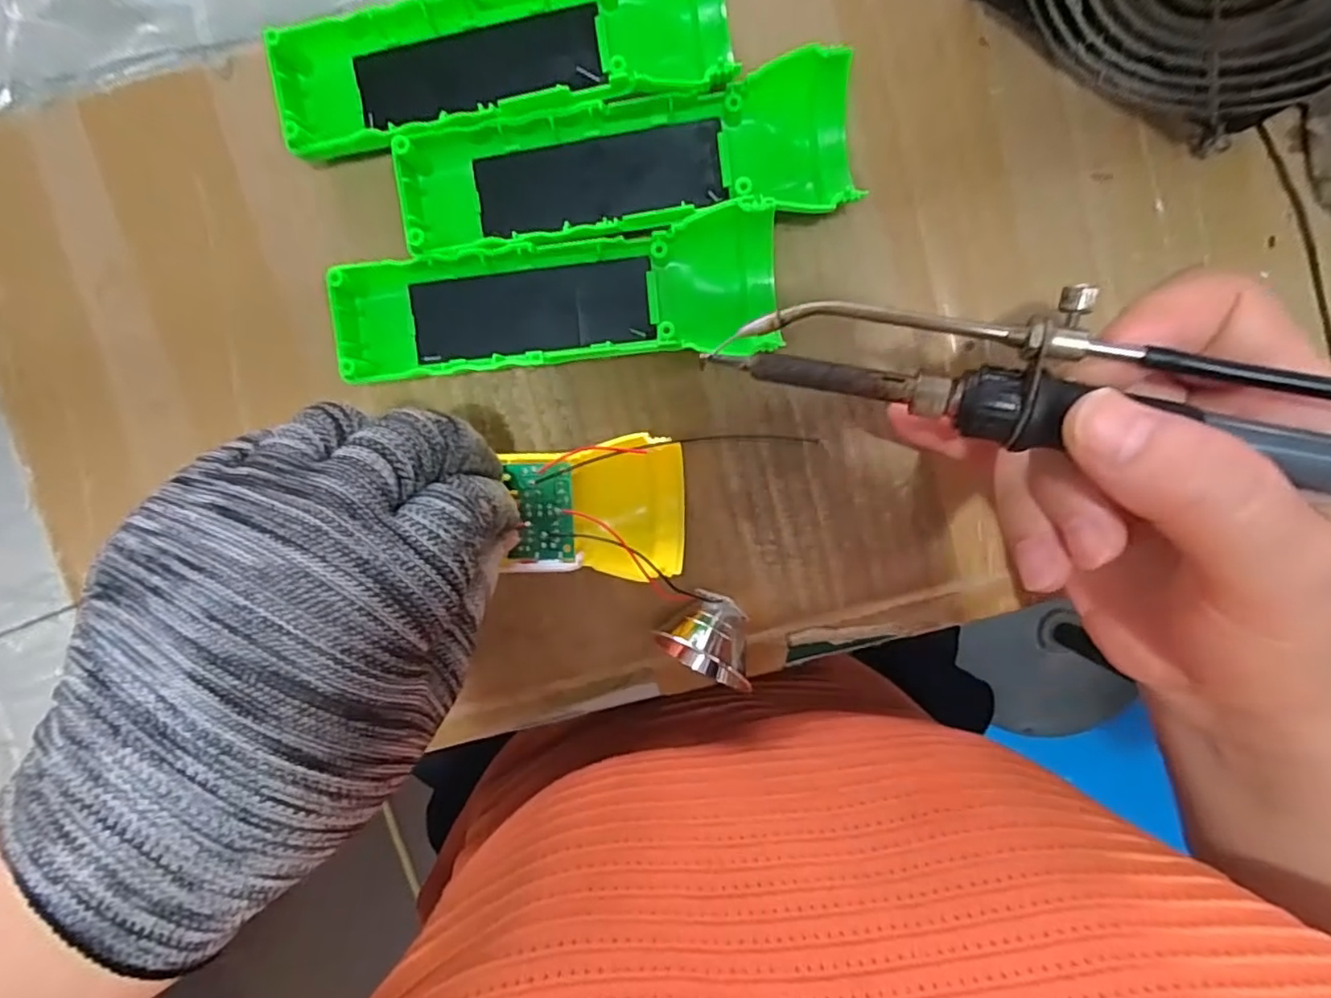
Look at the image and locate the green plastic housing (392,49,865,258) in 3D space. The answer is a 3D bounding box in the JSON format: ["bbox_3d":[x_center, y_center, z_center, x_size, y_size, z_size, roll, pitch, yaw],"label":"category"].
[{"bbox_3d":[-0.013,-0.119,0.231,0.162,0.025,0.045,-9,95,1],"label":"green plastic housing"}]

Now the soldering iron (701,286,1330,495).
[{"bbox_3d":[0.118,-0.027,0.158,0.211,0.022,0.035,13,95,11],"label":"soldering iron"}]

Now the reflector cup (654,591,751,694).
[{"bbox_3d":[0.019,0.051,0.244,0.038,0.033,0.025,32,95,-2],"label":"reflector cup"}]

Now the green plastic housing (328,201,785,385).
[{"bbox_3d":[-0.039,-0.071,0.235,0.161,0.024,0.044,-7,95,1],"label":"green plastic housing"}]

